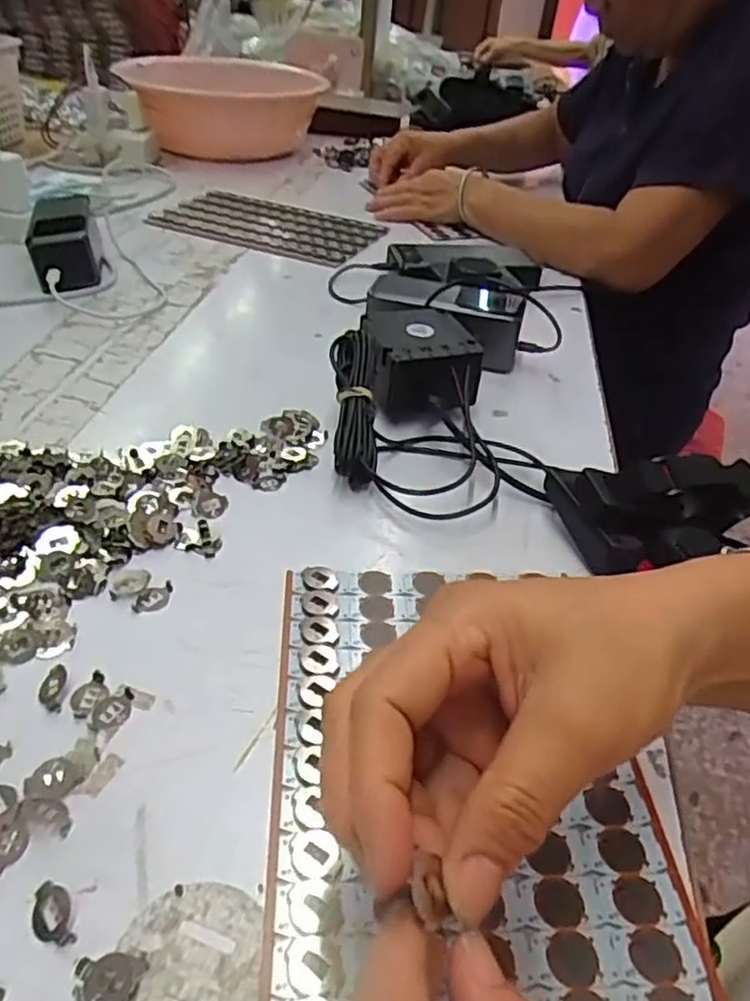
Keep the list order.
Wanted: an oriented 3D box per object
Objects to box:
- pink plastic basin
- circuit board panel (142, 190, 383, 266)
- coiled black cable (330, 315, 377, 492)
[{"bbox_3d":[-0.258,-0.652,1.142,0.279,0.103,0.330,-10,41,-21],"label":"pink plastic basin"},{"bbox_3d":[-0.132,-0.340,0.852,0.263,0.006,0.176,21,41,18],"label":"circuit board panel"},{"bbox_3d":[-0.015,-0.065,0.455,0.026,0.021,0.116,1,64,-8],"label":"coiled black cable"}]

